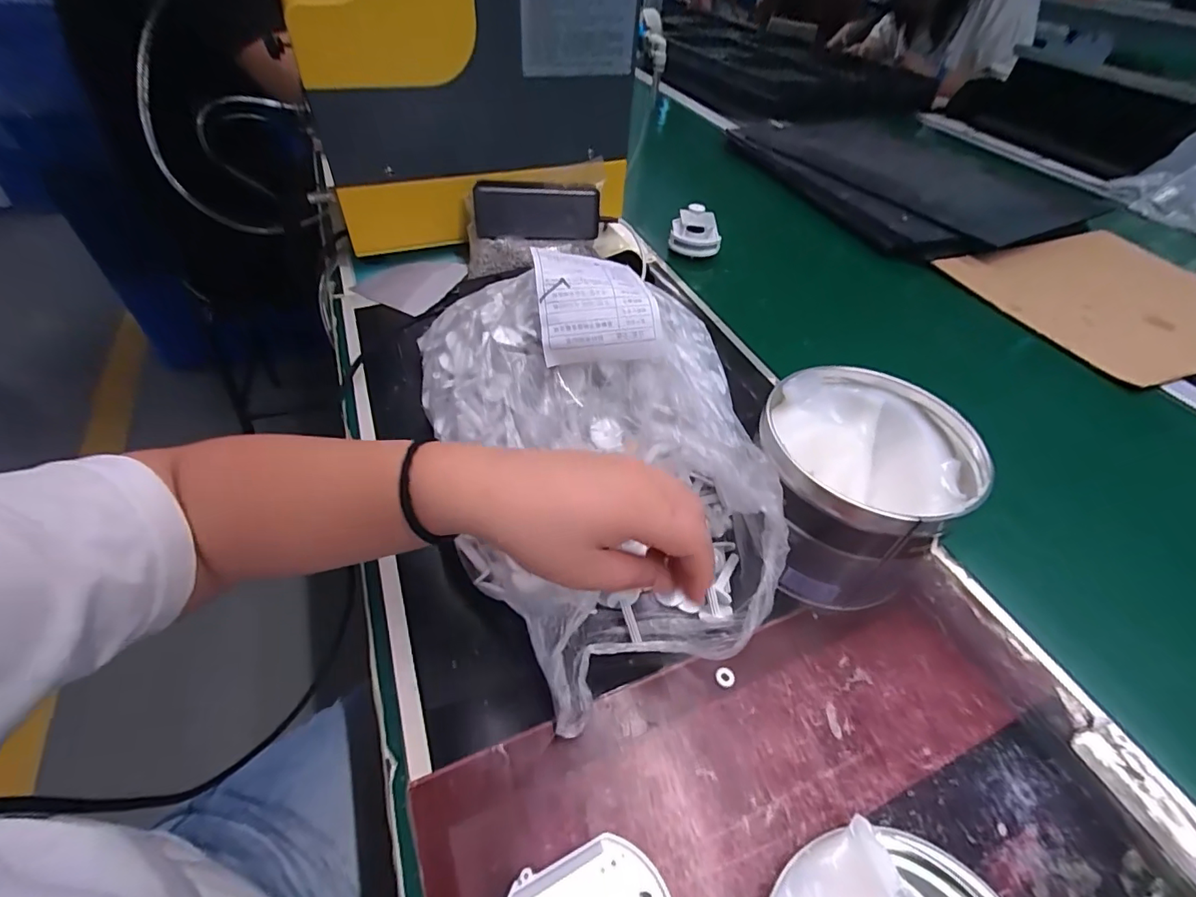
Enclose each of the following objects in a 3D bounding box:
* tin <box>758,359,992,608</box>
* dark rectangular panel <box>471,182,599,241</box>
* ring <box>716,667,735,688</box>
[{"bbox_3d":[0.169,0.027,0.340,0.115,0.097,0.124,3,47,-3],"label":"tin"},{"bbox_3d":[-0.062,-0.247,0.537,0.128,0.050,0.028,-2,47,-7],"label":"dark rectangular panel"},{"bbox_3d":[0.074,0.134,0.300,0.010,0.004,0.010,3,49,-3],"label":"ring"}]

